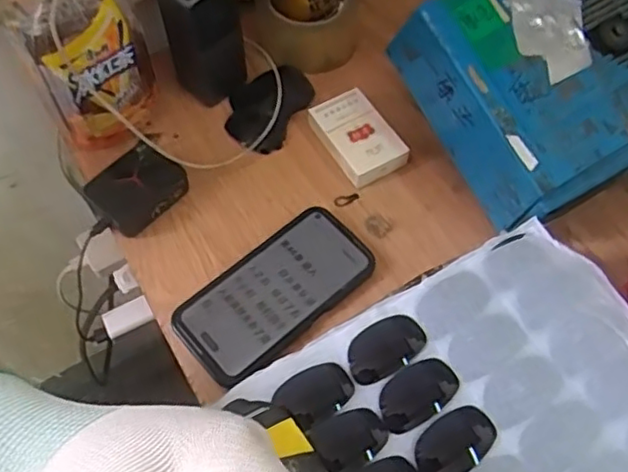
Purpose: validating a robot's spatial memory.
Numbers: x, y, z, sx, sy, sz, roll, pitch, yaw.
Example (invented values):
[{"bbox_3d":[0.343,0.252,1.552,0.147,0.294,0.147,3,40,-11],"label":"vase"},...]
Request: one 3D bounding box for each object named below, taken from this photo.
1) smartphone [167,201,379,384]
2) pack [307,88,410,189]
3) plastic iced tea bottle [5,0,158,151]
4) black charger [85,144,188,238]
[{"bbox_3d":[-0.030,0.045,0.523,0.164,0.013,0.079,-37,68,-18],"label":"smartphone"},{"bbox_3d":[0.039,-0.092,0.594,0.058,0.023,0.087,-31,66,-15],"label":"pack"},{"bbox_3d":[-0.191,-0.165,0.524,0.090,0.182,0.098,-20,63,-10],"label":"plastic iced tea bottle"},{"bbox_3d":[-0.153,-0.042,0.560,0.056,0.031,0.076,38,68,18],"label":"black charger"}]

